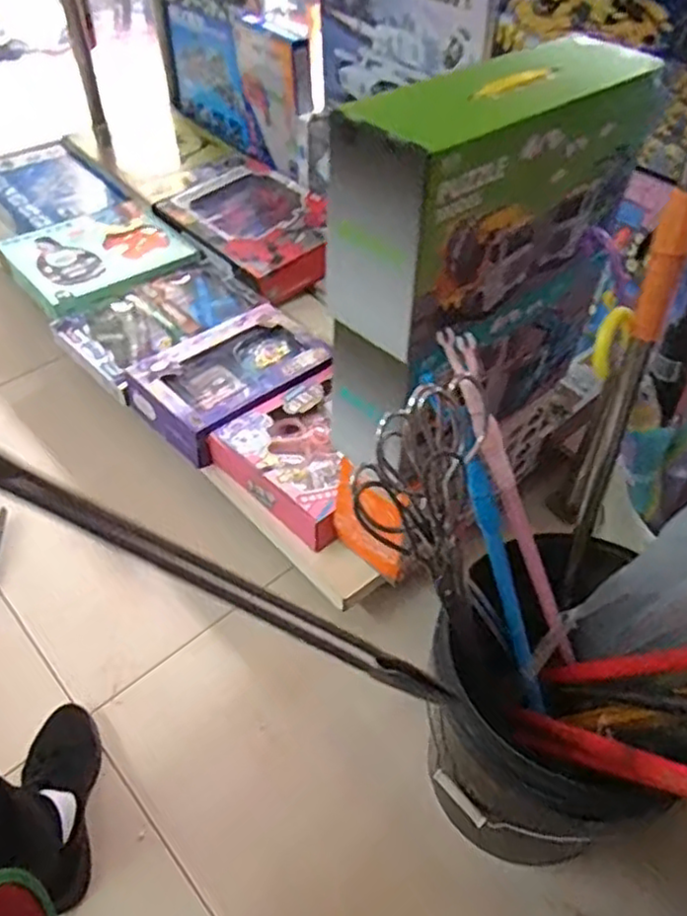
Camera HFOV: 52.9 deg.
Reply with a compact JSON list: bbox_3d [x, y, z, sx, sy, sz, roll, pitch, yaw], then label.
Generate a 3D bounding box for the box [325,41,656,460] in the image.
[{"bbox_3d":[0.166,-0.228,0.838,0.369,0.416,0.137,-32,55,-26],"label":"box"}]

